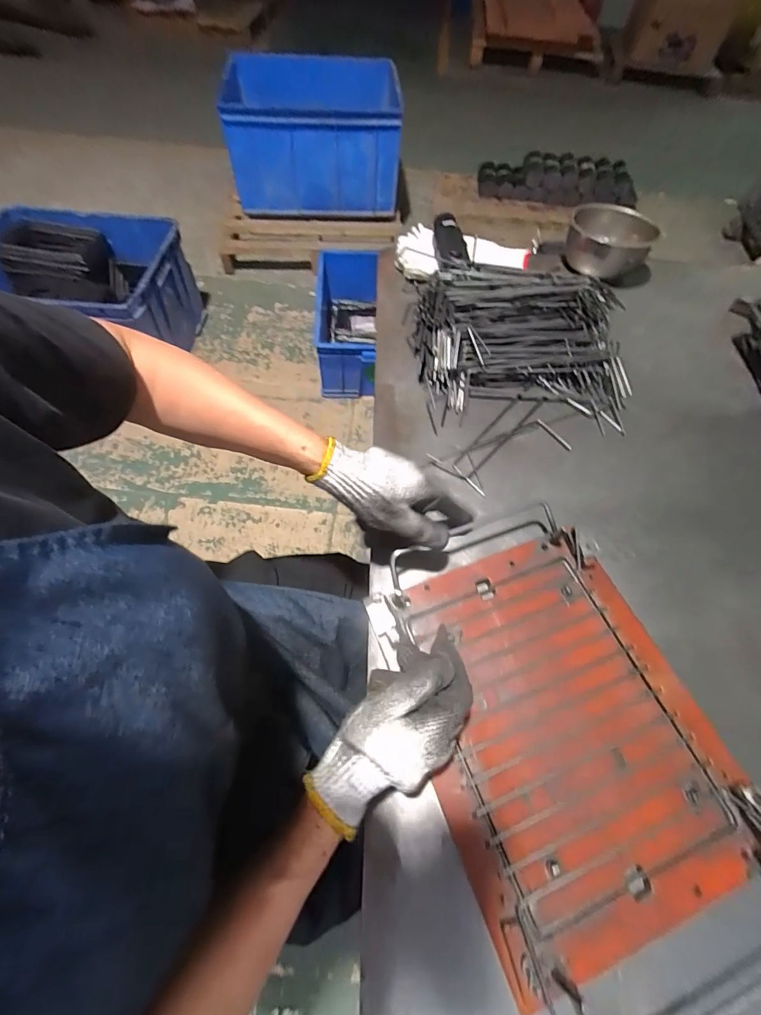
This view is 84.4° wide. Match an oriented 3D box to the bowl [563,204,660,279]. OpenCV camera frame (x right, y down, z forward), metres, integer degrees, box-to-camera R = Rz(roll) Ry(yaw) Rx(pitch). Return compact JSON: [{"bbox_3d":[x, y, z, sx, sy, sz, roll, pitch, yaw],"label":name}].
[{"bbox_3d":[0.380,-0.443,0.701,0.131,0.060,0.131,1,61,-2],"label":"bowl"}]

